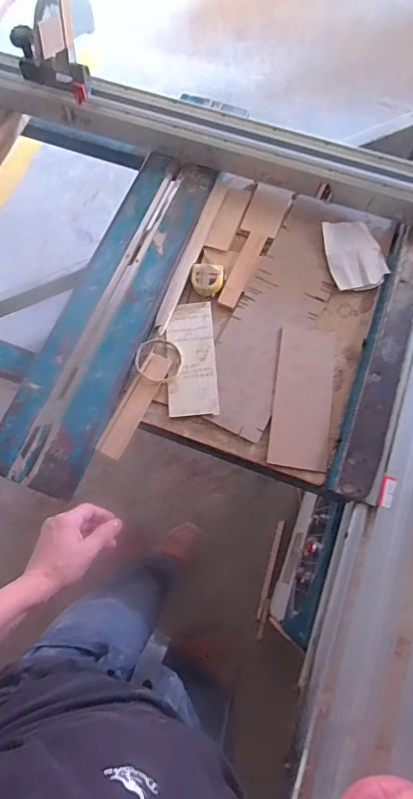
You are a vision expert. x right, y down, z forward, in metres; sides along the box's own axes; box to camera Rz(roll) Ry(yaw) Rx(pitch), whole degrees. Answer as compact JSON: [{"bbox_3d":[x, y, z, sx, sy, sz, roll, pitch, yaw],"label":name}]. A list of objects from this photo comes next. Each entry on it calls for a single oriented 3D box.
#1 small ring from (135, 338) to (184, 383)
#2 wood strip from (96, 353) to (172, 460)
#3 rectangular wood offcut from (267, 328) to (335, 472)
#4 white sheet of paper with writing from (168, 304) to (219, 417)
[{"bbox_3d":[-0.078,-0.067,0.716,0.078,0.014,0.078,0,71,1],"label":"small ring"},{"bbox_3d":[-0.113,0.008,0.700,0.039,0.015,0.180,27,73,10],"label":"wood strip"},{"bbox_3d":[0.159,-0.008,0.712,0.093,0.011,0.238,8,71,3],"label":"rectangular wood offcut"},{"bbox_3d":[-0.025,-0.072,0.725,0.079,0.007,0.205,-3,71,-1],"label":"white sheet of paper with writing"}]

